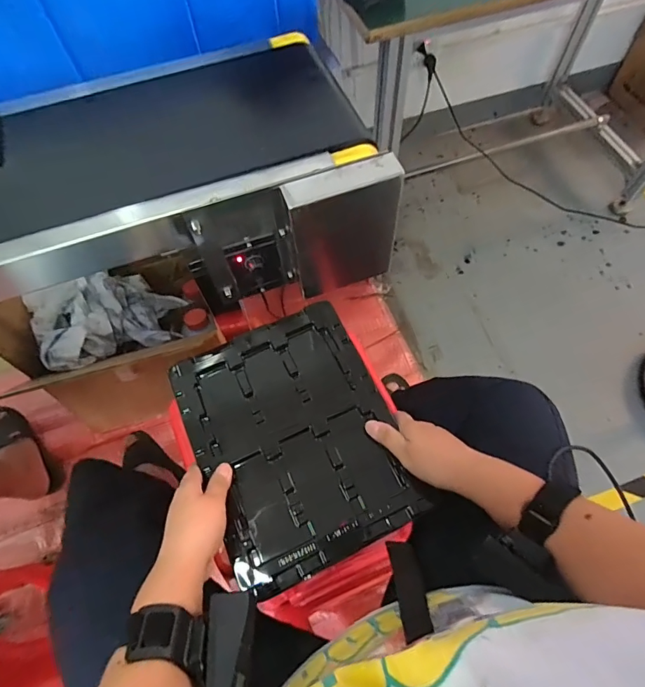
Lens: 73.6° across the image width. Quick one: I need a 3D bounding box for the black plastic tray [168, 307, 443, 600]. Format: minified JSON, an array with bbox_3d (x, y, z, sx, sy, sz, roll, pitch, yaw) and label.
[{"bbox_3d":[-0.030,0.100,0.491,0.217,0.015,0.274,-24,65,-10],"label":"black plastic tray"}]

